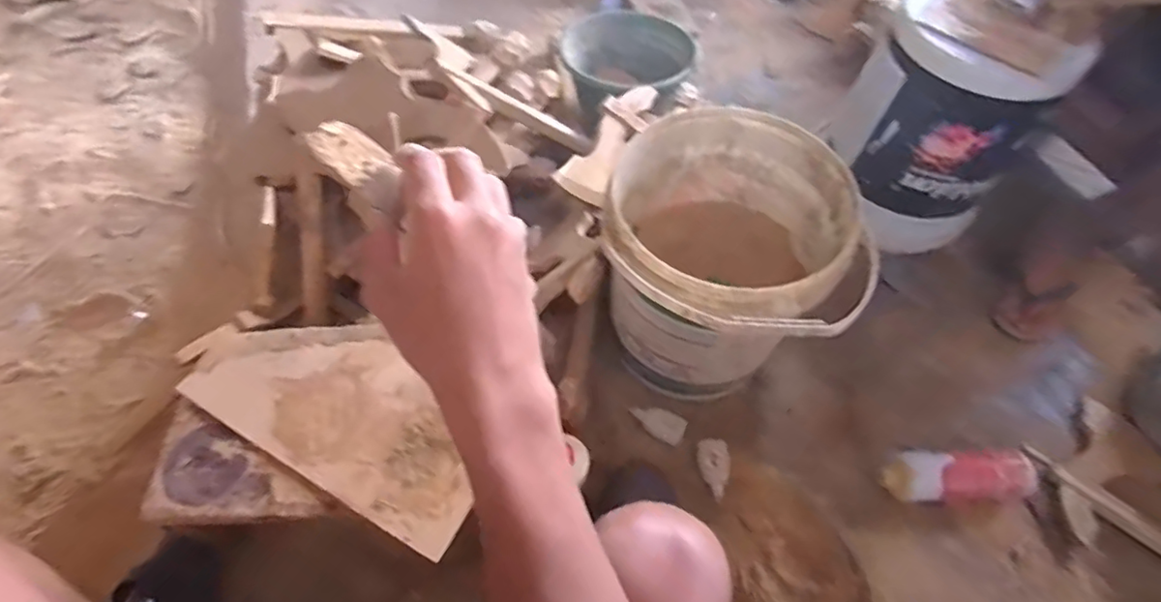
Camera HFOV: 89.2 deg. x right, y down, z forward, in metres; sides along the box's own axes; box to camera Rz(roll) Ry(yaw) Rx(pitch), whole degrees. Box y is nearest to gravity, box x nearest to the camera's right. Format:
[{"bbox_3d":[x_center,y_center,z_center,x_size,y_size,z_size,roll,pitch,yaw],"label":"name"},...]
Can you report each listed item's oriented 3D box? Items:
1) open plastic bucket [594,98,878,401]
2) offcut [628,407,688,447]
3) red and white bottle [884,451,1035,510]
[{"bbox_3d":[0.173,-0.027,0.820,0.299,0.322,0.342,3,57,0],"label":"open plastic bucket"},{"bbox_3d":[0.115,0.184,0.883,0.084,0.022,0.041,23,59,12],"label":"offcut"},{"bbox_3d":[0.529,0.245,0.825,0.207,0.065,0.073,-6,58,-2],"label":"red and white bottle"}]

